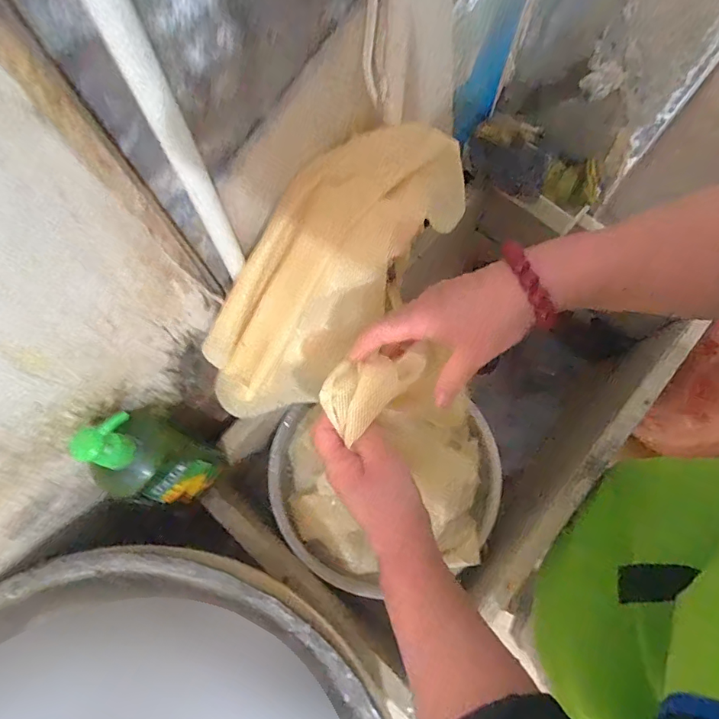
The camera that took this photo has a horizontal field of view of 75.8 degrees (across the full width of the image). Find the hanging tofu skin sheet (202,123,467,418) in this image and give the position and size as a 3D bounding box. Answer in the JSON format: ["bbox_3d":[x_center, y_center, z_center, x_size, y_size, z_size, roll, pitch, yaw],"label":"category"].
[{"bbox_3d":[-0.042,-0.076,0.499,0.112,0.129,0.375,39,105,12],"label":"hanging tofu skin sheet"}]

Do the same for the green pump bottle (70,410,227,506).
[{"bbox_3d":[-0.236,0.119,0.542,0.070,0.241,0.092,34,76,11],"label":"green pump bottle"}]

